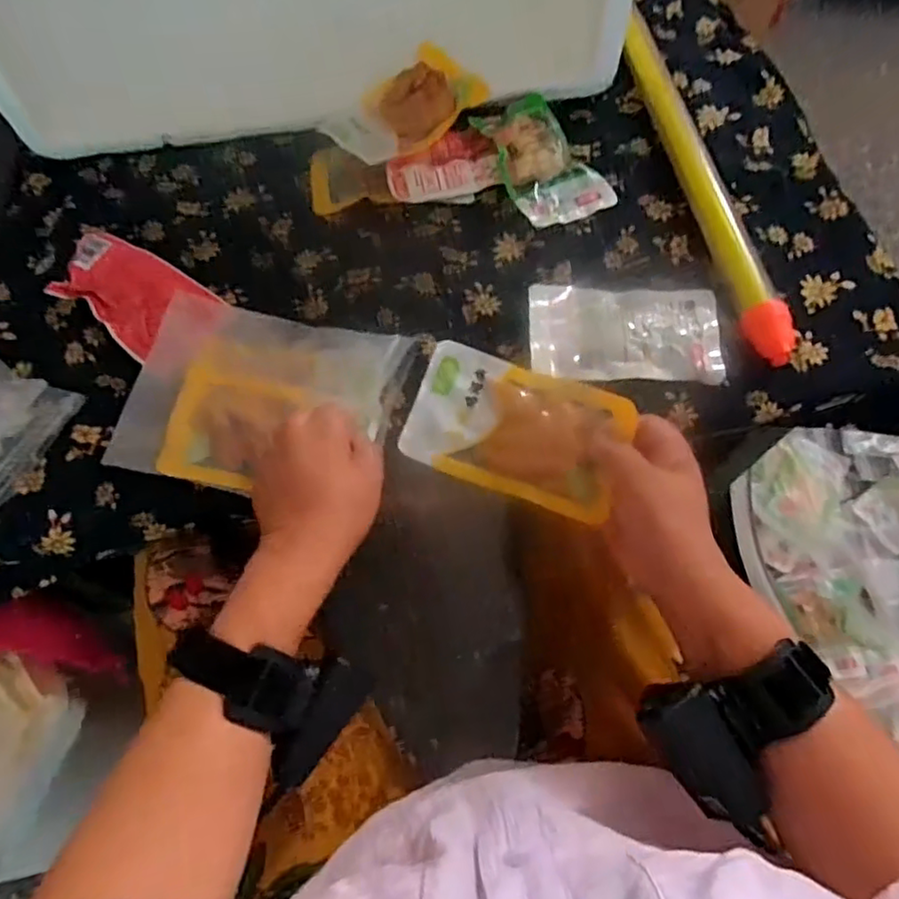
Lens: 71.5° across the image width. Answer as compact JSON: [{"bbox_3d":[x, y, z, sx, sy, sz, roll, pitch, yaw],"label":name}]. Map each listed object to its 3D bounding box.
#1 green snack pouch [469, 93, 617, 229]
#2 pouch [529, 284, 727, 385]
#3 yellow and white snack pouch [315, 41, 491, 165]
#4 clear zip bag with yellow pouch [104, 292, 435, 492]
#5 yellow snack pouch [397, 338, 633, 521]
[{"bbox_3d":[0.079,-0.249,0.534,0.076,0.021,0.129,-23,66,-8],"label":"green snack pouch"},{"bbox_3d":[0.128,-0.087,0.457,0.137,0.012,0.080,1,65,2],"label":"pouch"},{"bbox_3d":[-0.037,-0.296,0.543,0.135,0.030,0.080,-39,69,-15],"label":"yellow and white snack pouch"},{"bbox_3d":[-0.129,-0.036,0.438,0.187,0.019,0.134,12,66,8],"label":"clear zip bag with yellow pouch"},{"bbox_3d":[0.040,-0.014,0.400,0.135,0.012,0.080,20,89,19],"label":"yellow snack pouch"}]

